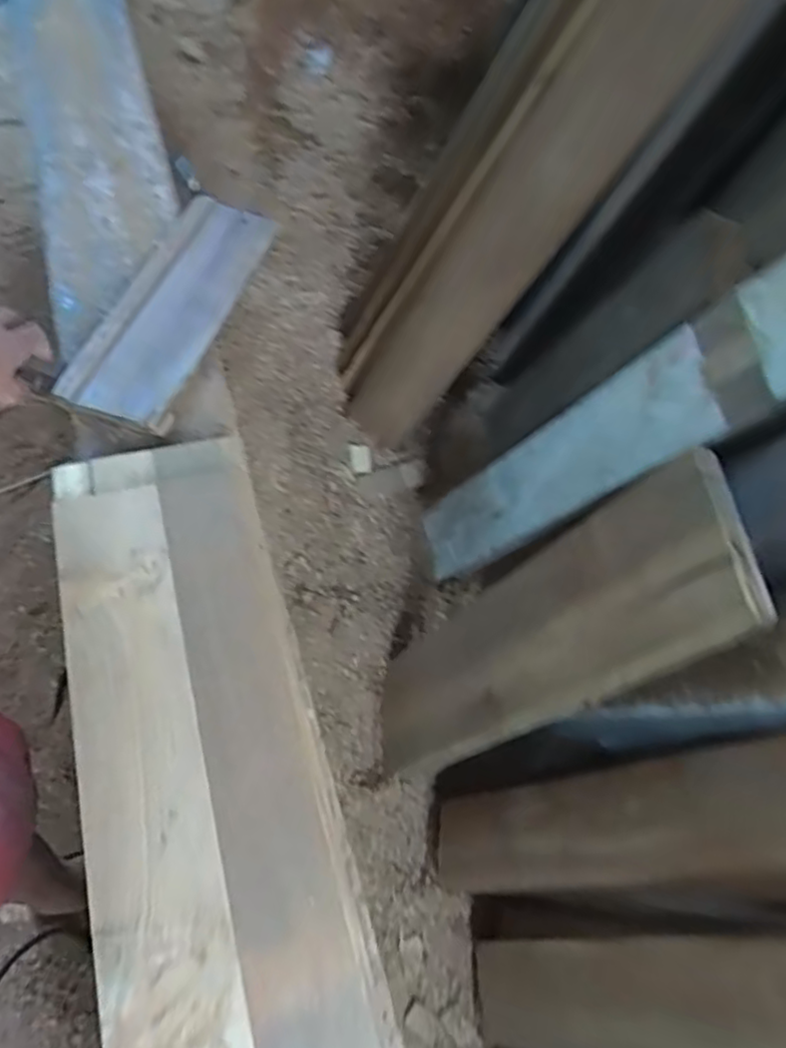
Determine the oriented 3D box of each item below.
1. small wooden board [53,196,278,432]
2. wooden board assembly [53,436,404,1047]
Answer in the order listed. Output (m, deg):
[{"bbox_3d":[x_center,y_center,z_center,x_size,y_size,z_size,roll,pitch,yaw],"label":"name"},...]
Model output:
[{"bbox_3d":[-0.261,-0.271,0.819,0.123,0.028,0.375,14,58,4],"label":"small wooden board"},{"bbox_3d":[-0.151,0.222,0.569,0.192,0.052,0.676,-15,65,-12],"label":"wooden board assembly"}]

